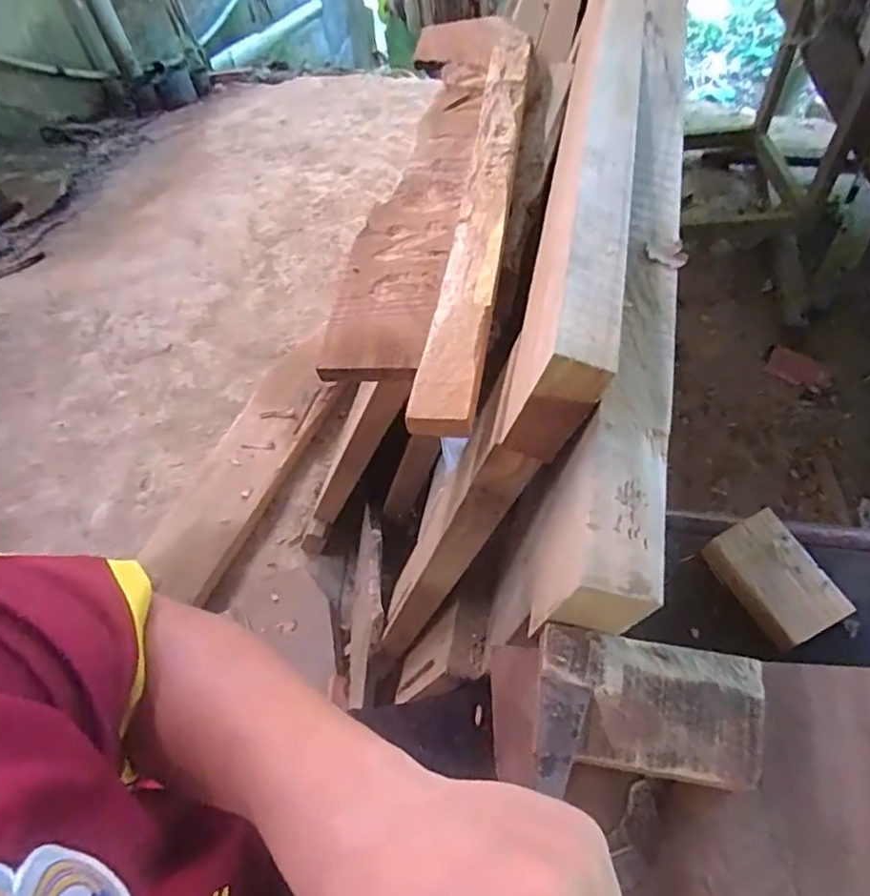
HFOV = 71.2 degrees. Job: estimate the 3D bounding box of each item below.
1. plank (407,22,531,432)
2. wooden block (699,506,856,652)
[{"bbox_3d":[0.045,-0.217,0.531,0.043,0.031,0.519,6,59,9],"label":"plank"},{"bbox_3d":[0.194,0.074,0.347,0.044,0.026,0.069,-26,60,-11],"label":"wooden block"}]

